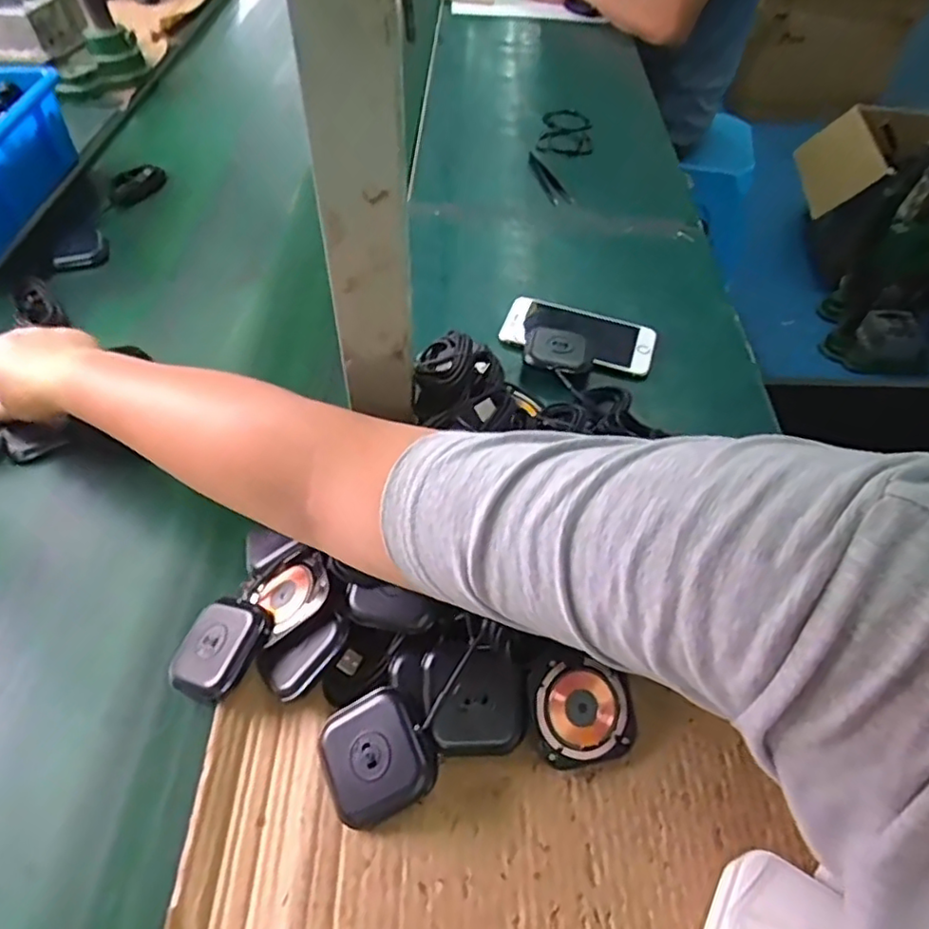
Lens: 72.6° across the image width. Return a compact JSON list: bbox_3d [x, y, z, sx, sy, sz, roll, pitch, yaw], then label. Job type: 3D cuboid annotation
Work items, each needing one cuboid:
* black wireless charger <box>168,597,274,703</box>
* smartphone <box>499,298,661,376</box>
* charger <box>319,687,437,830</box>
[{"bbox_3d":[-0.148,0.112,0.385,0.050,0.022,0.059,22,56,18],"label":"black wireless charger"},{"bbox_3d":[0.106,-0.123,0.581,0.135,0.012,0.067,18,54,9],"label":"smartphone"},{"bbox_3d":[-0.048,0.156,0.340,0.058,0.014,0.058,-30,62,2],"label":"charger"}]

